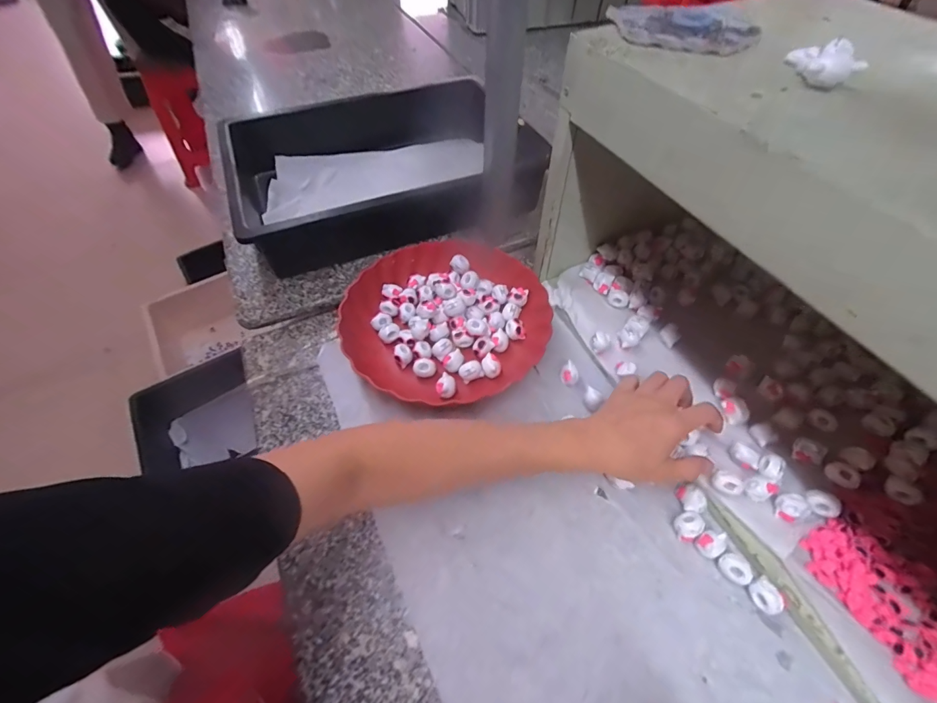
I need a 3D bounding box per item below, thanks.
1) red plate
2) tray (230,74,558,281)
[{"bbox_3d":[-0.029,-0.044,0.502,0.235,0.042,0.239,0,54,0],"label":"red plate"},{"bbox_3d":[-0.142,-0.306,0.677,0.456,0.113,0.354,-22,57,-15],"label":"tray"}]

